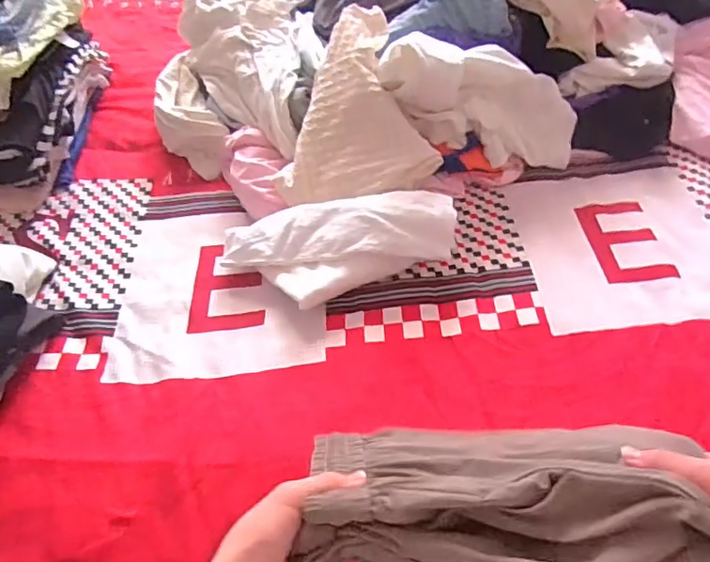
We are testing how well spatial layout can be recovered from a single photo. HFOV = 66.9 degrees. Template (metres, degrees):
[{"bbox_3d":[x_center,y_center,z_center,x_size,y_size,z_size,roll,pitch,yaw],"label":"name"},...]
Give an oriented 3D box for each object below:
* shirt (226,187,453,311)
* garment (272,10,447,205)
[{"bbox_3d":[-0.016,-0.046,0.768,0.323,0.083,0.150,-13,53,-5],"label":"shirt"},{"bbox_3d":[-0.019,-0.275,0.835,0.240,0.126,0.304,-12,53,-5],"label":"garment"}]

